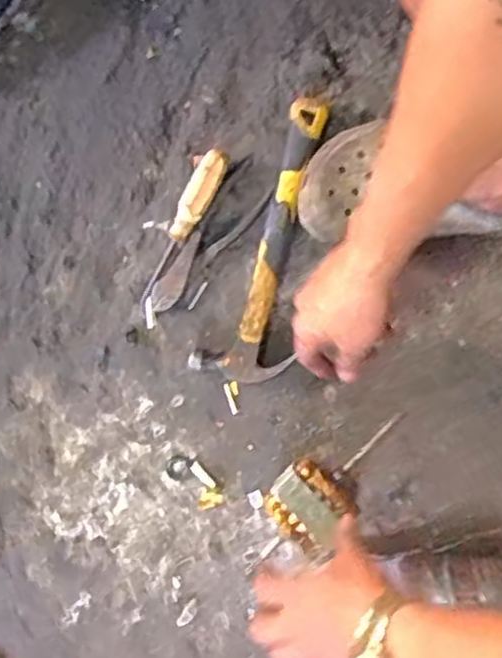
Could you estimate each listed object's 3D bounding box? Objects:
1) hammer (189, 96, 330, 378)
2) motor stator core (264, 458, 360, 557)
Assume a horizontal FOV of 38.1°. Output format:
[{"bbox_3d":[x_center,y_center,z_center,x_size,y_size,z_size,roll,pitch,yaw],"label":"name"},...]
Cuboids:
[{"bbox_3d":[0.033,-0.083,0.717,0.085,0.052,0.279,21,87,9],"label":"hammer"},{"bbox_3d":[0.055,0.152,0.650,0.069,0.075,0.073,43,90,10],"label":"motor stator core"}]

